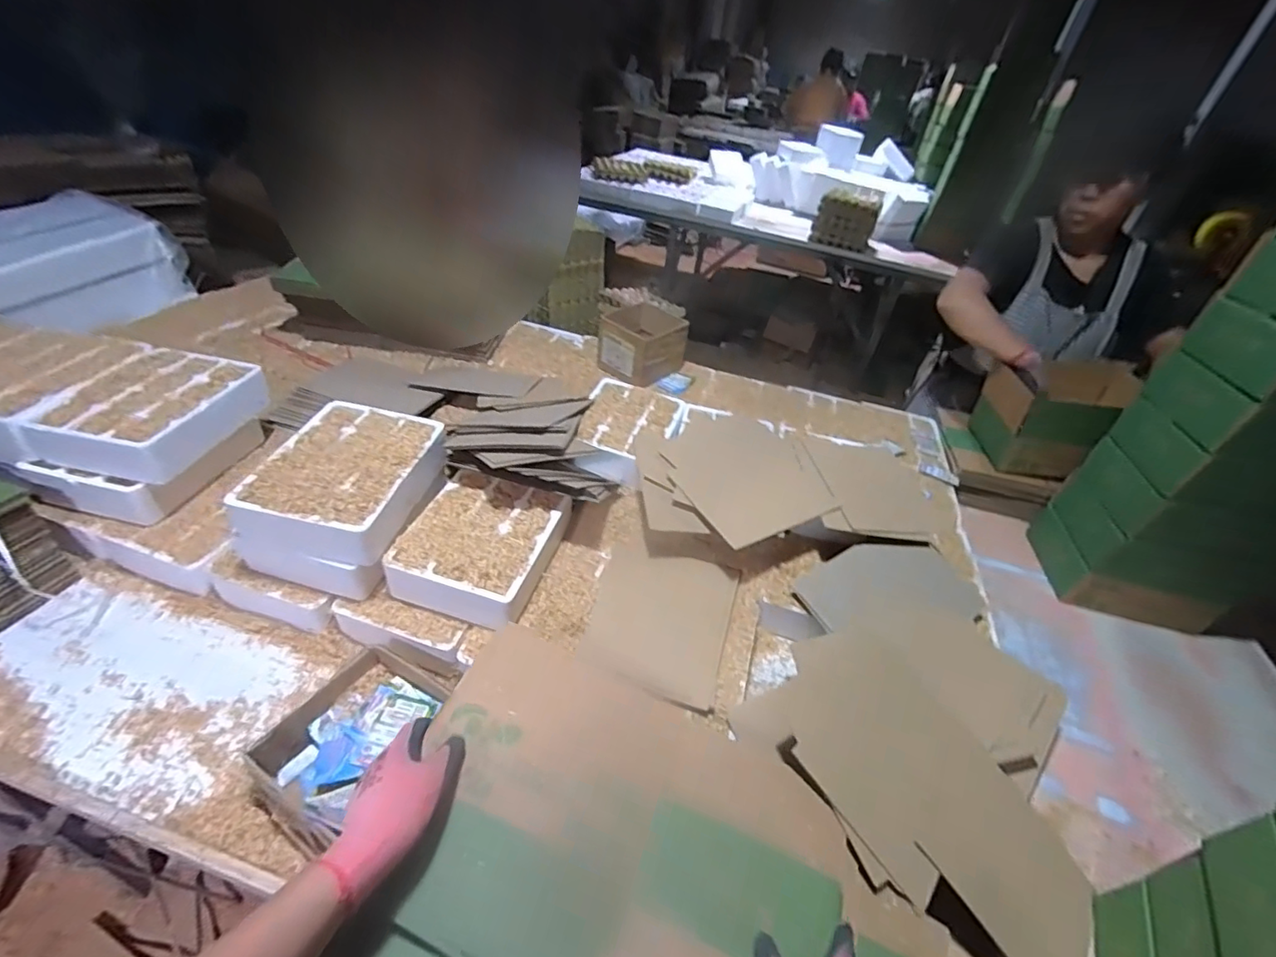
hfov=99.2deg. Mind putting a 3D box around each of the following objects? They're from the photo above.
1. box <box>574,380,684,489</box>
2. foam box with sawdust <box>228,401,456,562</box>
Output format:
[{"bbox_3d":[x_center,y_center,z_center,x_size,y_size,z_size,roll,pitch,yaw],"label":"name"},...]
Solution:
[{"bbox_3d":[-0.020,-0.084,1.063,0.178,0.080,0.260,13,40,6],"label":"box"},{"bbox_3d":[-0.407,0.001,0.778,0.199,0.078,0.248,14,40,5],"label":"foam box with sawdust"}]

